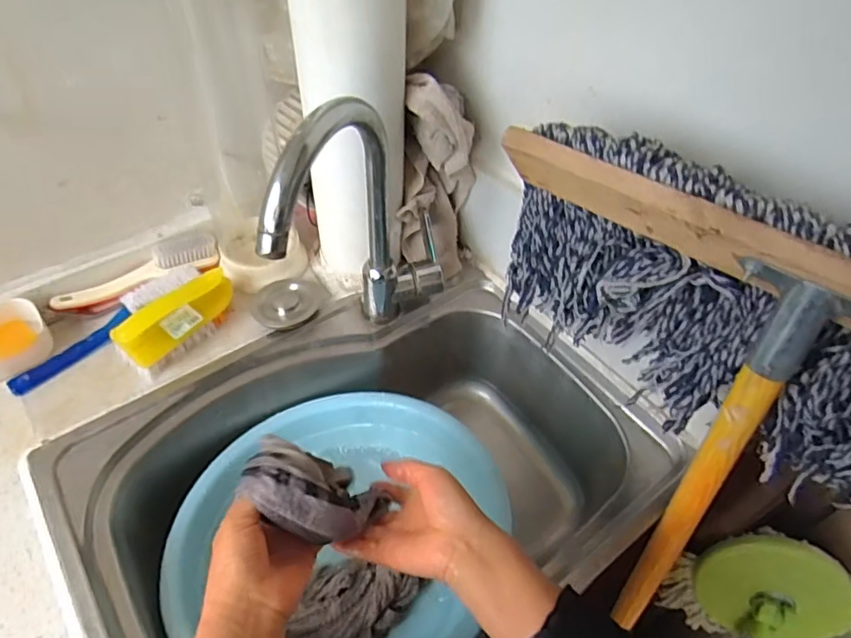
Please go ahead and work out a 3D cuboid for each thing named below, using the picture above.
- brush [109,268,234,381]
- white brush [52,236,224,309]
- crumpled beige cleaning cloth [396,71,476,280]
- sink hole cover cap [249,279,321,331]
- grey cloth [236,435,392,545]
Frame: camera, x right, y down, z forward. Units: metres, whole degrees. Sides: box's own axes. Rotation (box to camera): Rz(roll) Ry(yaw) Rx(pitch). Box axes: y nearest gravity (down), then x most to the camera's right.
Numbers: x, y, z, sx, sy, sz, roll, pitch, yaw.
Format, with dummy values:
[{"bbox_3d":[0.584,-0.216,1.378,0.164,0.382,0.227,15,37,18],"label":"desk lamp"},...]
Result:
[{"bbox_3d":[-0.285,0.002,0.654,0.051,0.060,0.139,37,58,25],"label":"brush"},{"bbox_3d":[-0.363,-0.059,0.712,0.202,0.034,0.049,-21,54,-19],"label":"white brush"},{"bbox_3d":[0.015,-0.167,0.677,0.083,0.238,0.070,4,50,1],"label":"crumpled beige cleaning cloth"},{"bbox_3d":[-0.174,-0.023,0.703,0.082,0.026,0.069,-11,51,-12],"label":"sink hole cover cap"},{"bbox_3d":[-0.081,0.147,0.477,0.041,0.153,0.075,-32,49,18],"label":"grey cloth"}]

